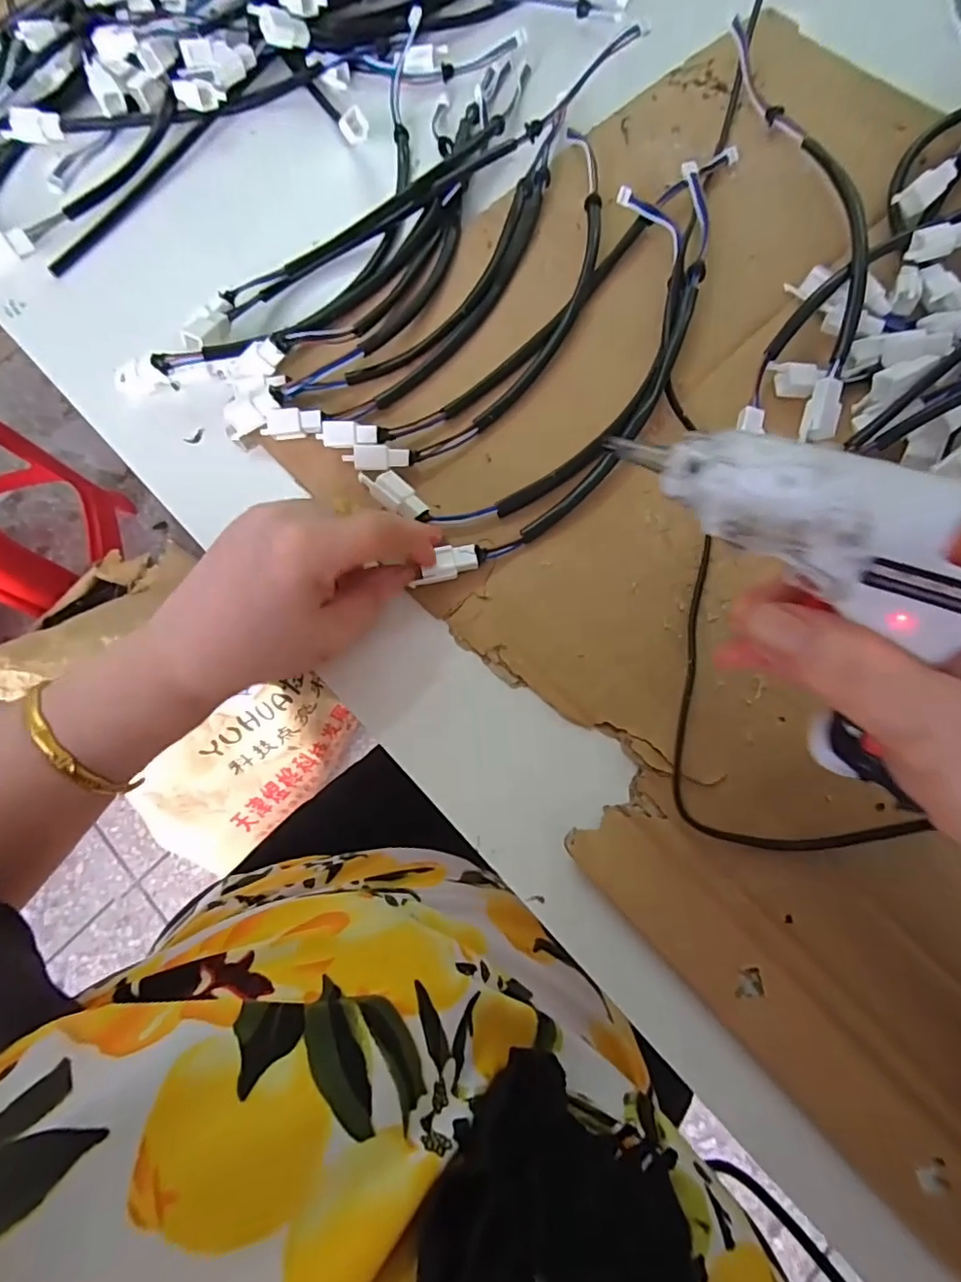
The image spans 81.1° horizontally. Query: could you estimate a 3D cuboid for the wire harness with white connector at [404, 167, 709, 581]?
[{"bbox_3d":[0.076,-0.154,0.330,0.066,0.022,0.325,31,79,11],"label":"wire harness with white connector"}]

